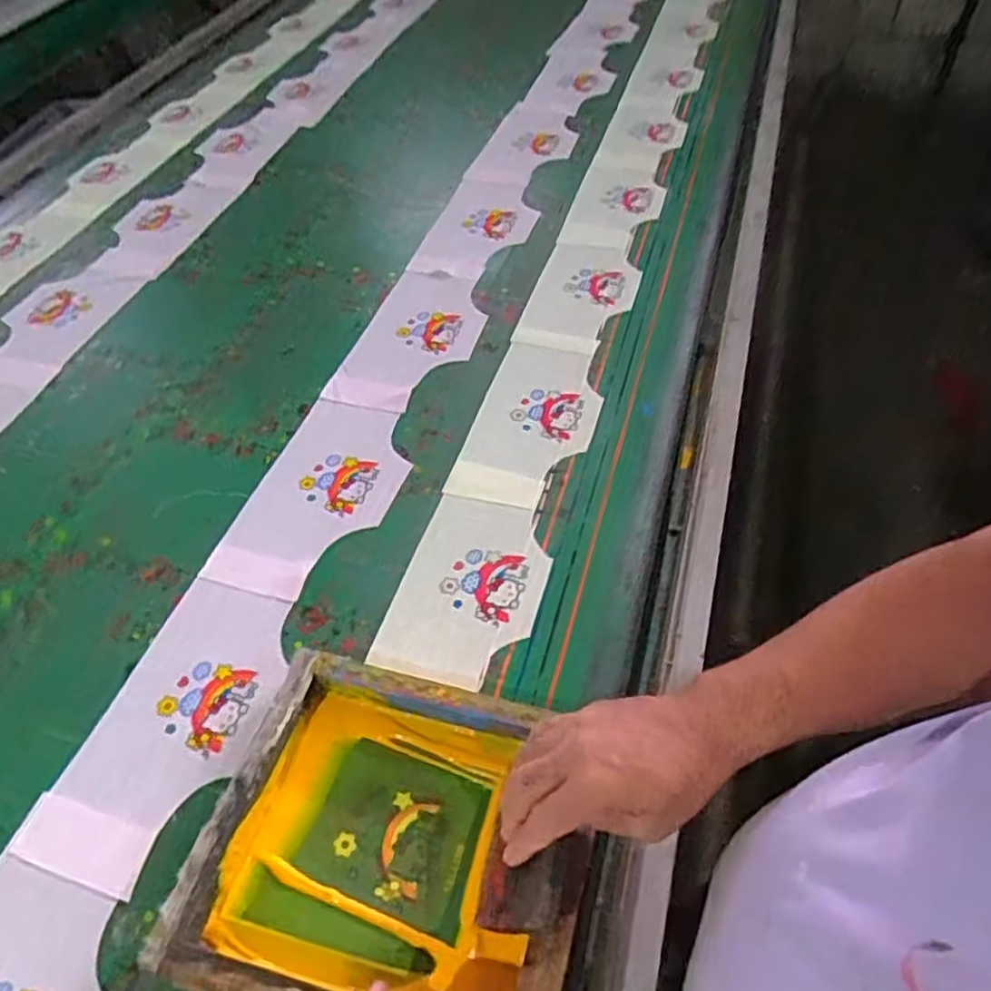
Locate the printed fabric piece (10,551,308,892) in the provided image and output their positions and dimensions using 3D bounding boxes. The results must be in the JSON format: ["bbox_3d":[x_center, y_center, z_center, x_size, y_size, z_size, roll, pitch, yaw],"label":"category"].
[{"bbox_3d":[-0.272,0.181,0.649,0.137,0.004,0.309,13,53,13],"label":"printed fabric piece"}]

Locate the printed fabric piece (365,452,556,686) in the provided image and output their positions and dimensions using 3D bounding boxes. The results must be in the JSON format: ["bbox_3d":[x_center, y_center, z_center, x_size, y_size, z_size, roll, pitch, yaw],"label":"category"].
[{"bbox_3d":[-0.016,0.068,0.721,0.134,0.011,0.250,12,53,12],"label":"printed fabric piece"}]

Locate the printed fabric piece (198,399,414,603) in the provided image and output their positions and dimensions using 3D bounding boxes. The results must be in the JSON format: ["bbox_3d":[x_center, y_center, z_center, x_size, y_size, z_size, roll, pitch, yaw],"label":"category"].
[{"bbox_3d":[-0.188,-0.005,0.795,0.148,0.005,0.269,13,53,14],"label":"printed fabric piece"}]

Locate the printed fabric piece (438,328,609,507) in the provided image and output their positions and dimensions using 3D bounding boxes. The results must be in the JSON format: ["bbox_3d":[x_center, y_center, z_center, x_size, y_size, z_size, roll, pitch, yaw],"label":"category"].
[{"bbox_3d":[0.052,-0.101,0.859,0.135,0.006,0.289,12,53,12],"label":"printed fabric piece"}]

